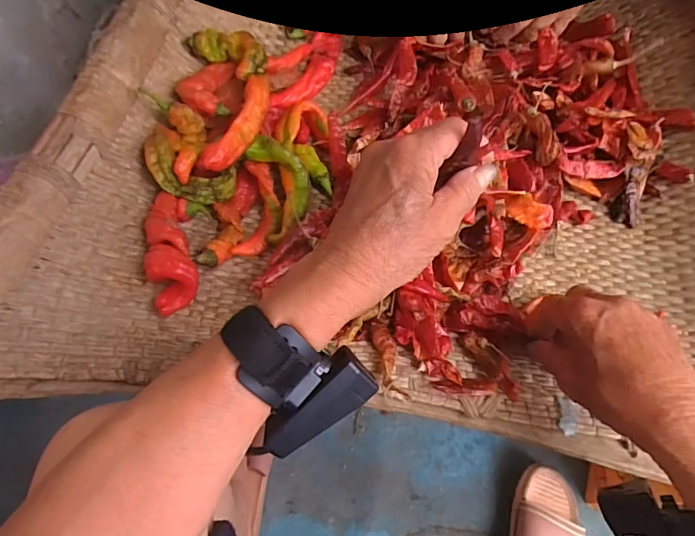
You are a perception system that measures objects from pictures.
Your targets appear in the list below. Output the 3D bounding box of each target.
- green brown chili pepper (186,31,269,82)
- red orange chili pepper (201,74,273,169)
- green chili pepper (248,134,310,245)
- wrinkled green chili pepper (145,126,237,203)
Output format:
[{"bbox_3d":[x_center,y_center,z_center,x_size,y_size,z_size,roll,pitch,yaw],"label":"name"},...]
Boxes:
[{"bbox_3d":[-0.112,-0.212,0.440,0.074,0.020,0.048,32,65,15],"label":"green brown chili pepper"},{"bbox_3d":[-0.094,-0.131,0.397,0.025,0.019,0.113,18,63,8],"label":"red orange chili pepper"},{"bbox_3d":[-0.060,-0.075,0.408,0.050,0.021,0.103,-10,62,-7],"label":"green chili pepper"},{"bbox_3d":[-0.136,-0.084,0.385,0.080,0.017,0.047,29,60,-21],"label":"wrinkled green chili pepper"}]

